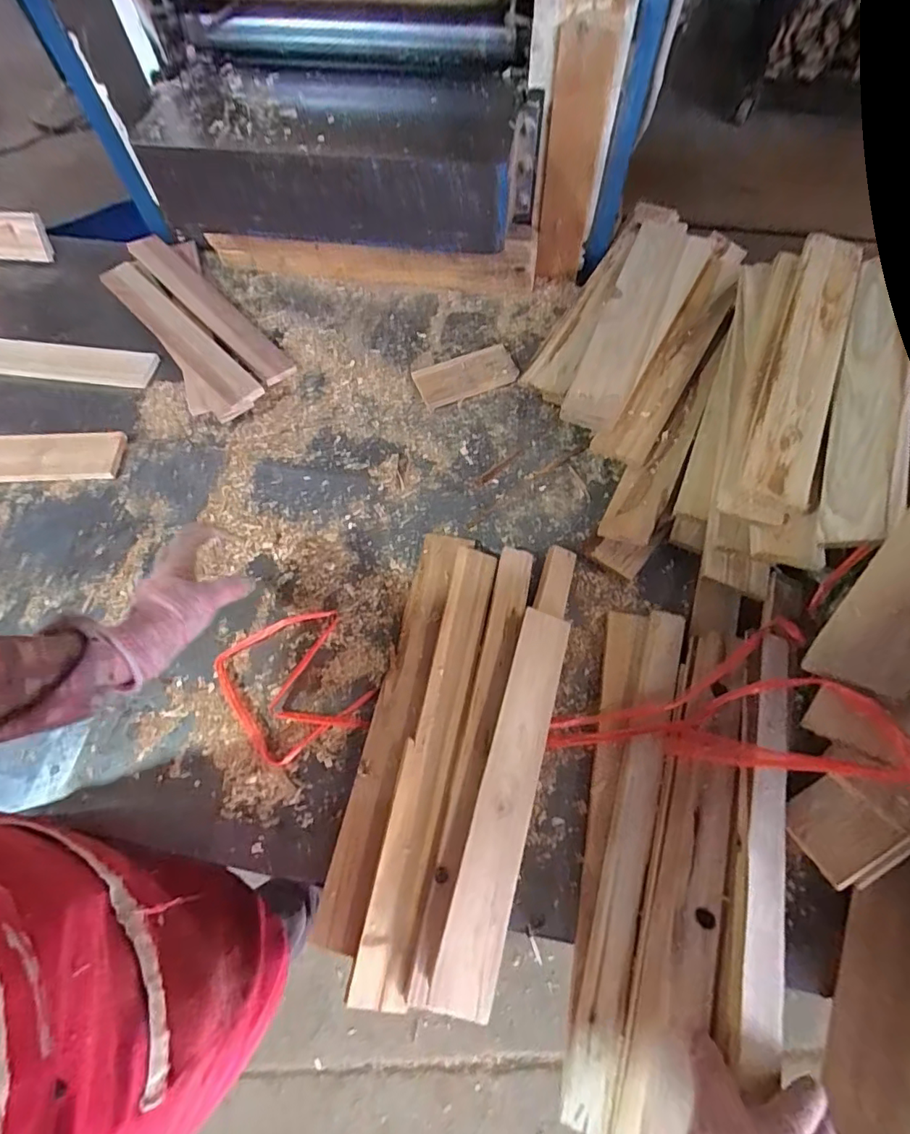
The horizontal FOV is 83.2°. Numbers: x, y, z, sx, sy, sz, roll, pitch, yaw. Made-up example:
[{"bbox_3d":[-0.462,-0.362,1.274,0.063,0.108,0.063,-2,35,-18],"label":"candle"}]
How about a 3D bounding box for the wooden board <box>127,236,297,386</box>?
[{"bbox_3d":[-0.444,-0.480,0.927,0.068,0.027,0.465,-40,71,-16],"label":"wooden board"}]

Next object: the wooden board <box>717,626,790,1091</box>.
[{"bbox_3d":[0.298,0.248,0.488,0.050,0.021,0.380,16,67,5],"label":"wooden board"}]

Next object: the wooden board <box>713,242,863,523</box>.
[{"bbox_3d":[0.449,-0.261,0.665,0.087,0.030,0.485,24,68,8],"label":"wooden board"}]

